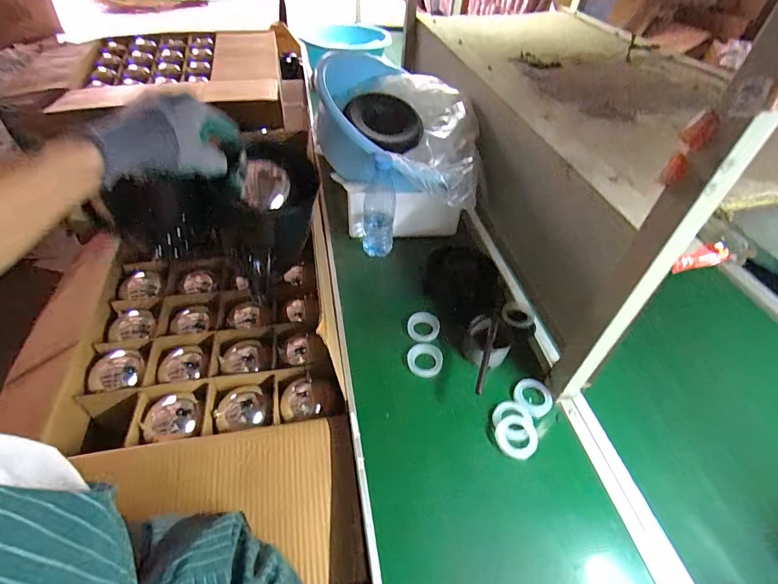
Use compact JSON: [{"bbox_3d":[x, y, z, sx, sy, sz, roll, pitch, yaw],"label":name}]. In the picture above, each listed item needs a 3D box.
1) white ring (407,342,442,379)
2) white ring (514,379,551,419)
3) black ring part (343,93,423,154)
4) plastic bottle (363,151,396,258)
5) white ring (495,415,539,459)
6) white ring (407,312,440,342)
[{"bbox_3d":[0.062,0.116,0.683,0.060,0.005,0.061,0,59,1],"label":"white ring"},{"bbox_3d":[0.232,0.169,0.643,0.059,0.010,0.060,2,43,-2],"label":"white ring"},{"bbox_3d":[-0.003,-0.342,0.827,0.132,0.048,0.146,-20,76,-16],"label":"black ring part"},{"bbox_3d":[-0.018,-0.172,0.798,0.079,0.218,0.061,3,45,-4],"label":"plastic bottle"},{"bbox_3d":[0.190,0.214,0.593,0.061,0.008,0.059,1,68,-2],"label":"white ring"},{"bbox_3d":[0.062,0.062,0.722,0.057,0.010,0.062,3,45,-3],"label":"white ring"}]

